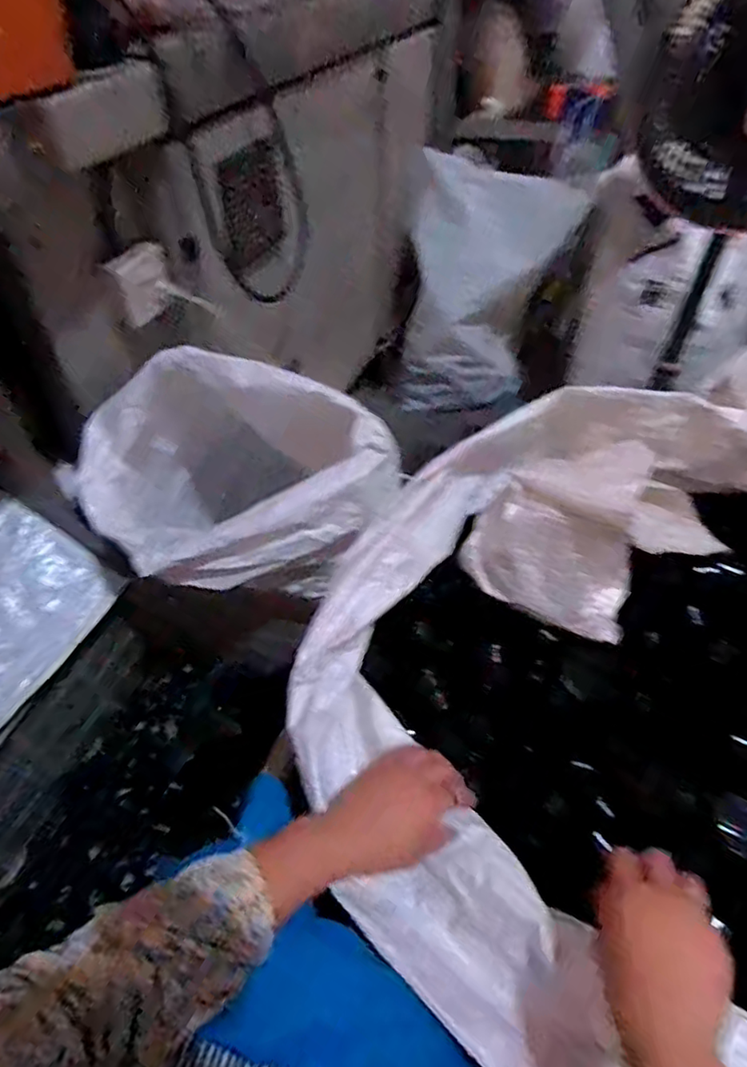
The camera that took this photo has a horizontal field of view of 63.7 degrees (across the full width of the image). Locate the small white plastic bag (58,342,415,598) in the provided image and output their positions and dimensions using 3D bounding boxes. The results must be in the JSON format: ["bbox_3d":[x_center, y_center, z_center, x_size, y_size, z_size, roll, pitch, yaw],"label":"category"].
[{"bbox_3d":[-0.190,-0.066,0.747,0.392,0.242,0.241,15,49,13],"label":"small white plastic bag"}]

